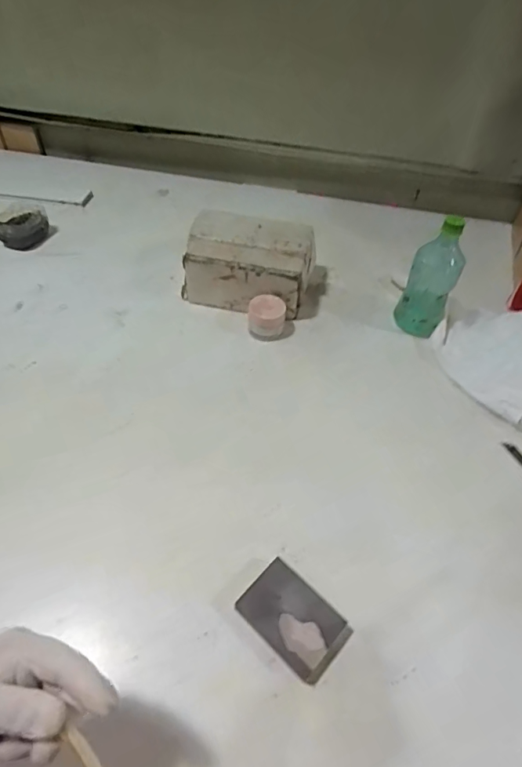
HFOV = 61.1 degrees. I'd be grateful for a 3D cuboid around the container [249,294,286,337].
[{"bbox_3d":[0.009,-0.117,0.756,0.059,0.055,0.056,2,49,-2],"label":"container"}]

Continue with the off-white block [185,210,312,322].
[{"bbox_3d":[-0.019,-0.214,0.812,0.221,0.109,0.166,10,49,5],"label":"off-white block"}]

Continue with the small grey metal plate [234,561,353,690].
[{"bbox_3d":[0.033,0.248,0.465,0.105,0.026,0.068,36,56,25],"label":"small grey metal plate"}]

